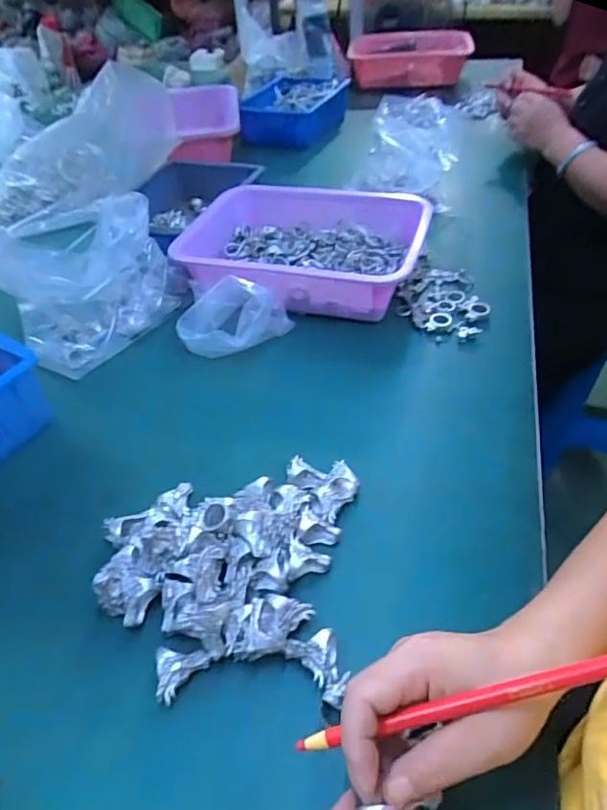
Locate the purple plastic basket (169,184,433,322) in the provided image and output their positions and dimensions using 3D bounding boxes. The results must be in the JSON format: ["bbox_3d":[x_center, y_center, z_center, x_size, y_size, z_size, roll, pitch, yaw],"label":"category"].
[{"bbox_3d":[-0.005,-0.193,0.674,0.297,0.080,0.205,11,47,16],"label":"purple plastic basket"}]

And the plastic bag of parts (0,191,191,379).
[{"bbox_3d":[-0.281,-0.168,0.665,0.209,0.110,0.193,30,54,30],"label":"plastic bag of parts"}]

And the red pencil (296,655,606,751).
[{"bbox_3d":[0.072,0.147,0.258,0.168,0.004,0.007,-23,43,14],"label":"red pencil"}]

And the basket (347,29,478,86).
[{"bbox_3d":[0.202,-0.638,0.979,0.235,0.085,0.075,-9,45,-4],"label":"basket"}]

